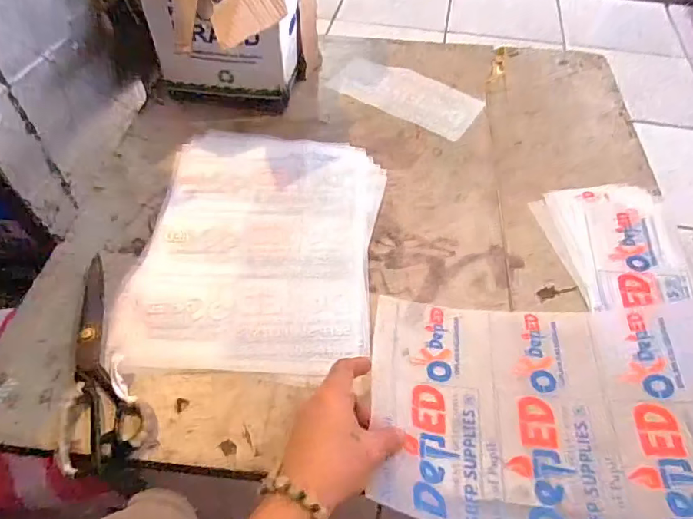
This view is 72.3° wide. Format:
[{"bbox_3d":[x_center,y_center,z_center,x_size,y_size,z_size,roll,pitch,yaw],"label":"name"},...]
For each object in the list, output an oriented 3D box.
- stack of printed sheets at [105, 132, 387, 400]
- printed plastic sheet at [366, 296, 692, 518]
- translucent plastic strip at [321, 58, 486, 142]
[{"bbox_3d":[-0.102,-0.032,0.586,0.273,0.020,0.372,4,53,2],"label":"stack of printed sheets"},{"bbox_3d":[0.185,0.140,0.448,0.323,0.050,0.229,6,53,4],"label":"printed plastic sheet"},{"bbox_3d":[0.097,-0.273,0.785,0.239,0.004,0.115,30,61,18],"label":"translucent plastic strip"}]

